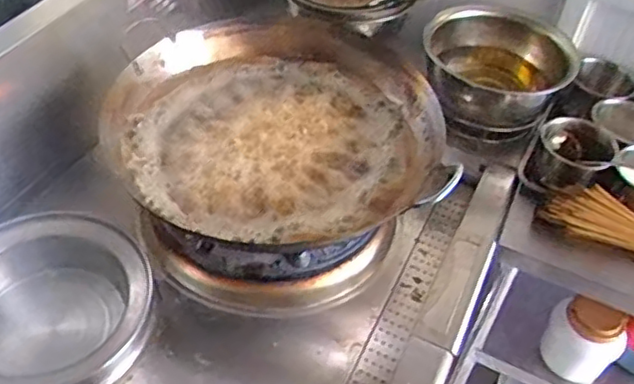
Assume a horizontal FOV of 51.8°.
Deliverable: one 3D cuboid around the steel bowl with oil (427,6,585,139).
[{"bbox_3d":[0.361,-0.228,1.287,0.306,0.151,0.230,11,46,5],"label":"steel bowl with oil"}]

